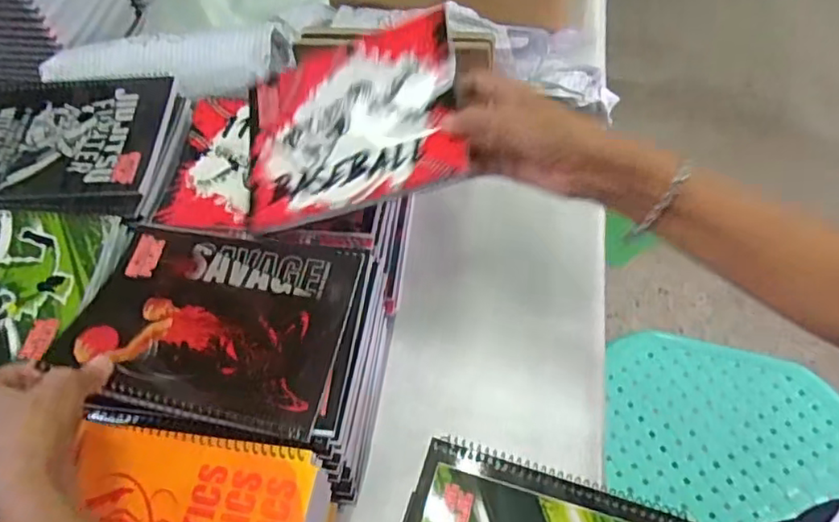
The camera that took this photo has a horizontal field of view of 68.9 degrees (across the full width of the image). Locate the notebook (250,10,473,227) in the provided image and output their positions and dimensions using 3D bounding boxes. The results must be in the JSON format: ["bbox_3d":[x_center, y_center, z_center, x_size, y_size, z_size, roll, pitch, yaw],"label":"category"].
[{"bbox_3d":[-0.060,-0.109,0.488,0.186,0.015,0.142,-13,72,22],"label":"notebook"}]

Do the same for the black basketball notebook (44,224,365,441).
[{"bbox_3d":[-0.154,0.040,0.457,0.189,0.014,0.147,9,56,6],"label":"black basketball notebook"}]

